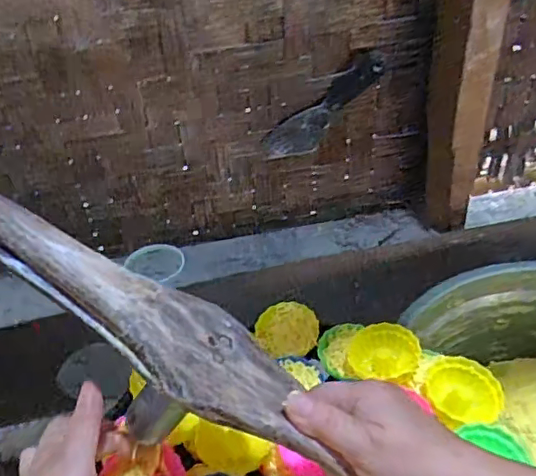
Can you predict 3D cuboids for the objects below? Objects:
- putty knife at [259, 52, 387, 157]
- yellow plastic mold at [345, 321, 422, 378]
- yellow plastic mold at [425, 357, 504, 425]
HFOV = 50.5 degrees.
[{"bbox_3d":[0.076,-0.168,0.744,0.186,0.066,0.010,-40,33,24],"label":"putty knife"},{"bbox_3d":[0.103,0.101,0.505,0.060,0.020,0.047,3,41,10],"label":"yellow plastic mold"},{"bbox_3d":[0.161,0.127,0.461,0.056,0.026,0.060,-9,41,-4],"label":"yellow plastic mold"}]

